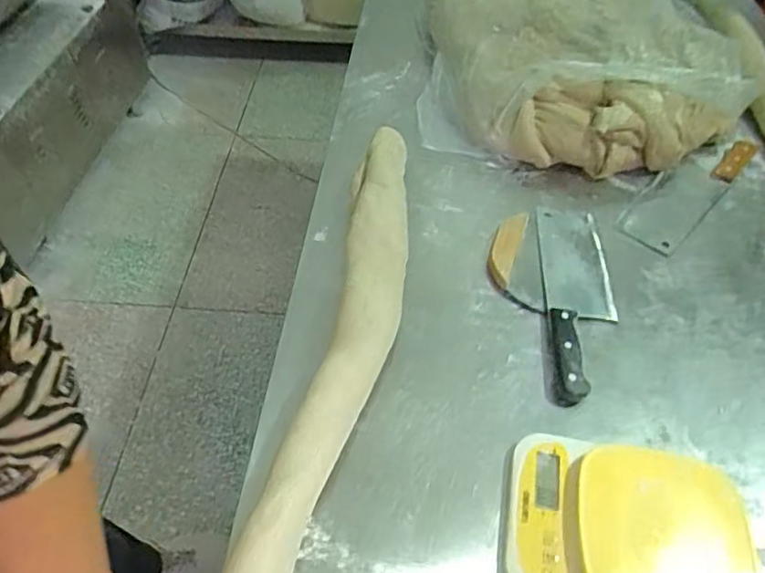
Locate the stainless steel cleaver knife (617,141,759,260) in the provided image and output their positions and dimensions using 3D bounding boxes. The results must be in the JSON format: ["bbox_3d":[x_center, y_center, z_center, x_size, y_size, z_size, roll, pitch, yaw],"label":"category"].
[{"bbox_3d":[0.423,-0.140,0.801,0.081,0.014,0.282,37,59,25],"label":"stainless steel cleaver knife"}]

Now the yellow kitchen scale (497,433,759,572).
[{"bbox_3d":[0.206,0.210,0.495,0.197,0.031,0.148,11,51,7],"label":"yellow kitchen scale"}]

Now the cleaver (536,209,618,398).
[{"bbox_3d":[0.231,0.005,0.673,0.082,0.023,0.273,5,51,2],"label":"cleaver"}]

